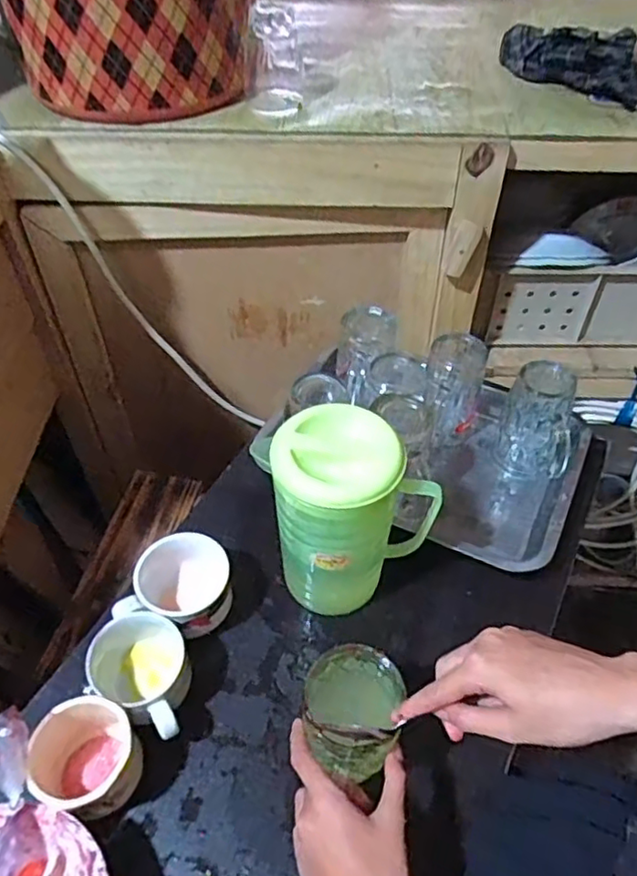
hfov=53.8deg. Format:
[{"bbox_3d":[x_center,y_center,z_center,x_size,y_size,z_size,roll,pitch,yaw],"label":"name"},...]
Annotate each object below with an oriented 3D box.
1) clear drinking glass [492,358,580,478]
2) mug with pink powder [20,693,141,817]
[{"bbox_3d":[0.253,-0.016,0.718,0.083,0.120,0.075,21,53,16],"label":"clear drinking glass"},{"bbox_3d":[-0.187,0.254,0.503,0.079,0.069,0.090,-26,55,-21],"label":"mug with pink powder"}]

